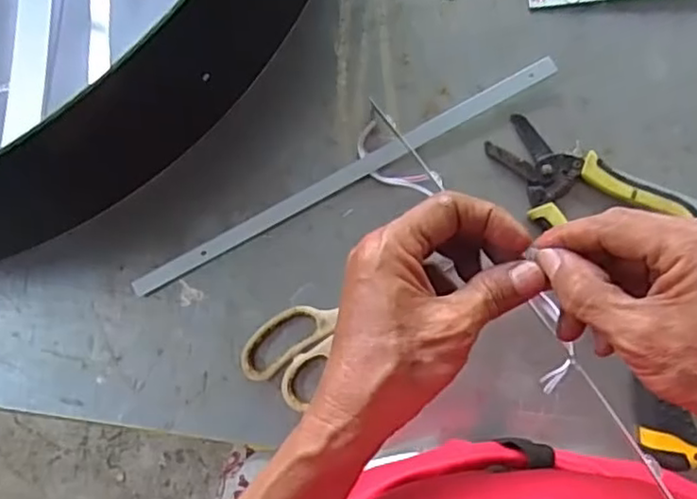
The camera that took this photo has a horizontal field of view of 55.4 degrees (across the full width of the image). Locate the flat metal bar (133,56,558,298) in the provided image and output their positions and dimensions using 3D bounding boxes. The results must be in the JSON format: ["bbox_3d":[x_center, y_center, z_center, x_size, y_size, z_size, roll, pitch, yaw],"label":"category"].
[{"bbox_3d":[-0.006,-0.059,0.535,0.372,0.010,0.019,-28,82,2],"label":"flat metal bar"}]

